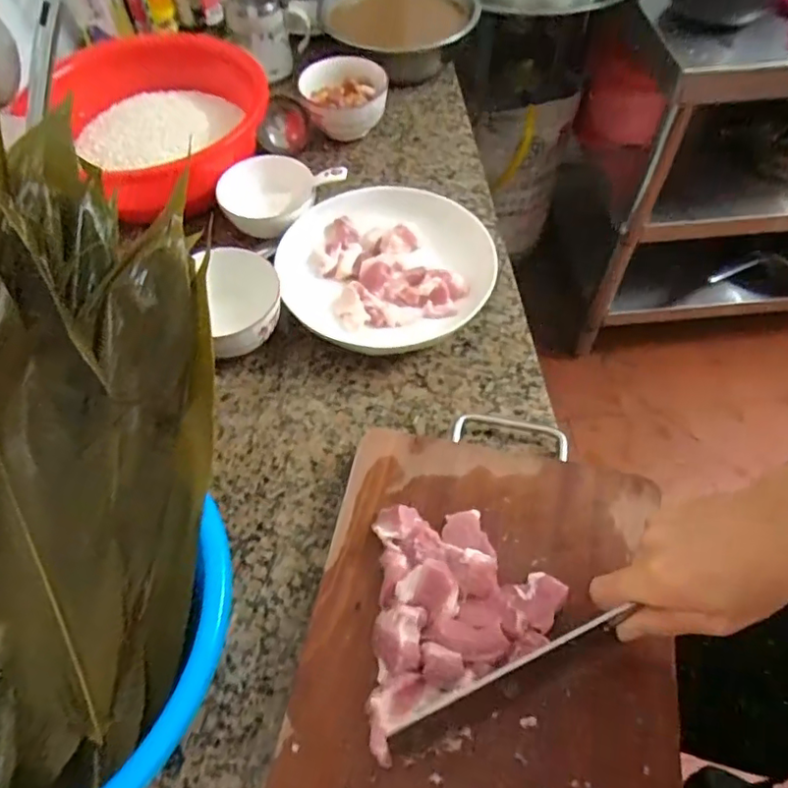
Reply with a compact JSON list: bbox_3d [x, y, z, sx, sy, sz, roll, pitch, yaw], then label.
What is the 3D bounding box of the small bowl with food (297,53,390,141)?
[{"bbox_3d":[-0.063,-0.379,0.753,0.102,0.076,0.077,-11,58,-7],"label":"small bowl with food"}]

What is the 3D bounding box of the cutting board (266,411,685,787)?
[{"bbox_3d":[0.064,0.199,0.410,0.253,0.042,0.379,10,57,6],"label":"cutting board"}]

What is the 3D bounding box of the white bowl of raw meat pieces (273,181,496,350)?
[{"bbox_3d":[-0.011,-0.135,0.619,0.207,0.047,0.199,0,57,0],"label":"white bowl of raw meat pieces"}]

